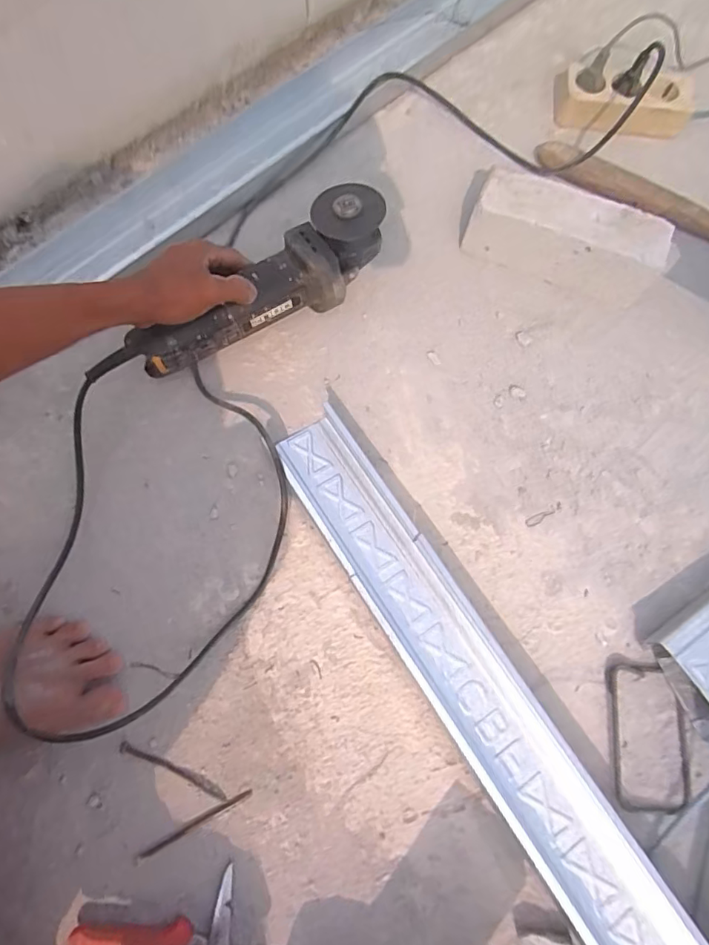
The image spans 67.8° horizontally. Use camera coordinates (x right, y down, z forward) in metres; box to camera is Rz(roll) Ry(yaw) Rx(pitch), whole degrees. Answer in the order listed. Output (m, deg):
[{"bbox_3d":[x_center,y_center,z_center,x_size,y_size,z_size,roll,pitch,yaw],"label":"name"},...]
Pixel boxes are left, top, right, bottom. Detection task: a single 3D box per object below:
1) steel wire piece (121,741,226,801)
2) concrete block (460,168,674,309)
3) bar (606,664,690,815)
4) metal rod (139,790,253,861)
[{"bbox_3d":[-0.154,0.254,0.450,0.100,0.004,0.009,22,74,4],"label":"steel wire piece"},{"bbox_3d":[0.228,-0.254,0.574,0.198,0.074,0.071,23,74,4],"label":"concrete block"},{"bbox_3d":[0.262,0.236,0.470,0.066,0.007,0.120,4,74,-1],"label":"bar"},{"bbox_3d":[-0.131,0.291,0.437,0.097,0.004,0.006,-27,77,-9],"label":"metal rod"}]

